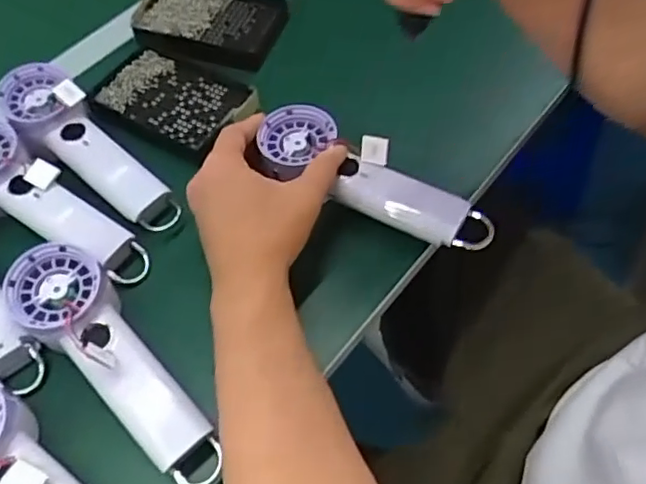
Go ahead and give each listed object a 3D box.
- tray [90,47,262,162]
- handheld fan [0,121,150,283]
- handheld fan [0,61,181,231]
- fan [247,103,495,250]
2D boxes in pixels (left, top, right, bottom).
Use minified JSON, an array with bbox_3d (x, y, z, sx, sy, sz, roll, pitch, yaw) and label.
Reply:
[{"bbox_3d":[-0.138,-0.132,0.562,0.140,0.015,0.102,20,60,15],"label":"tray"},{"bbox_3d":[-0.223,-0.032,0.493,0.199,0.033,0.063,33,64,4],"label":"handheld fan"},{"bbox_3d":[-0.197,-0.080,0.509,0.193,0.035,0.058,42,67,8],"label":"handheld fan"},{"bbox_3d":[0.035,-0.045,0.467,0.194,0.038,0.064,31,63,14],"label":"fan"}]

